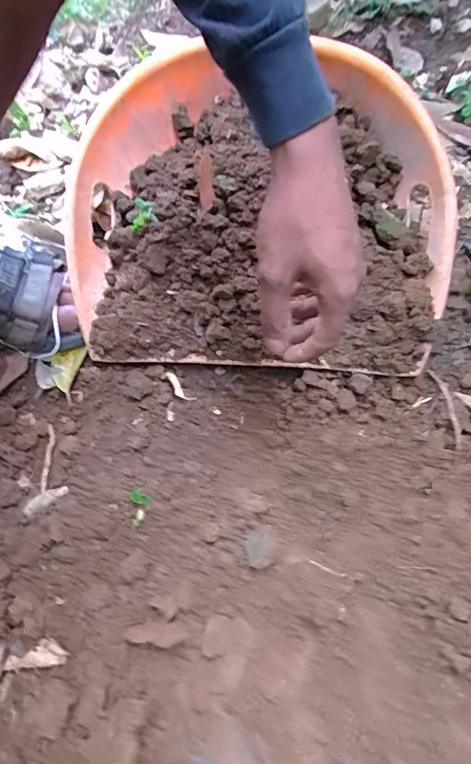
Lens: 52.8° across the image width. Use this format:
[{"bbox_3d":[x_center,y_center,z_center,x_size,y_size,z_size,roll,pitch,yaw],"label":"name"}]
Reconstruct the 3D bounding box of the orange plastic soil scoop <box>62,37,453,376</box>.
[{"bbox_3d":[0.026,-0.199,0.544,0.433,0.138,0.371,3,65,1],"label":"orange plastic soil scoop"}]

